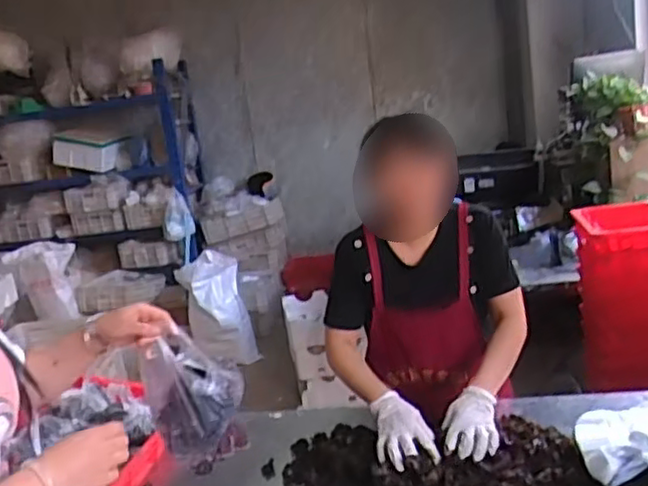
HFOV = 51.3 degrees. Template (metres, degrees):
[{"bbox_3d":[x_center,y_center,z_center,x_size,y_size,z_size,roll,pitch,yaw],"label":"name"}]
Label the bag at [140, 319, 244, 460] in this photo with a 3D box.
[{"bbox_3d":[-0.220,0.253,1.153,0.156,0.209,0.068,-12,13,-20],"label":"bag"}]

